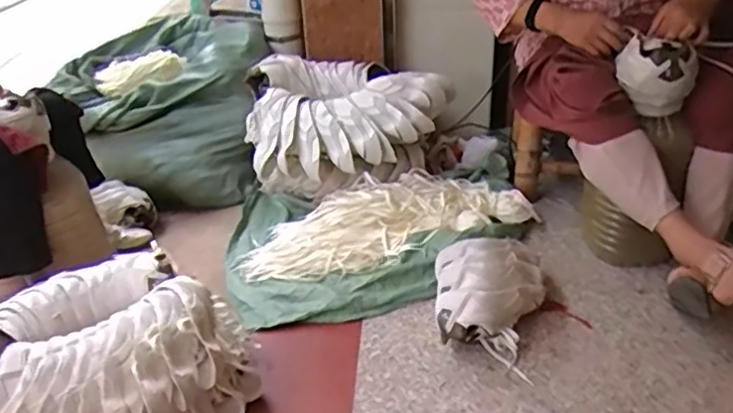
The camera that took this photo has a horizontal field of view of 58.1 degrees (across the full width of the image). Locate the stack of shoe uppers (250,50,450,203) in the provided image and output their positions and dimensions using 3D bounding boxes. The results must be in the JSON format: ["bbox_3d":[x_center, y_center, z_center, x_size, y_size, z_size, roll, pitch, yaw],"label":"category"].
[{"bbox_3d":[-0.052,-0.194,1.653,0.470,0.263,0.281,-10,32,-10],"label":"stack of shoe uppers"}]

